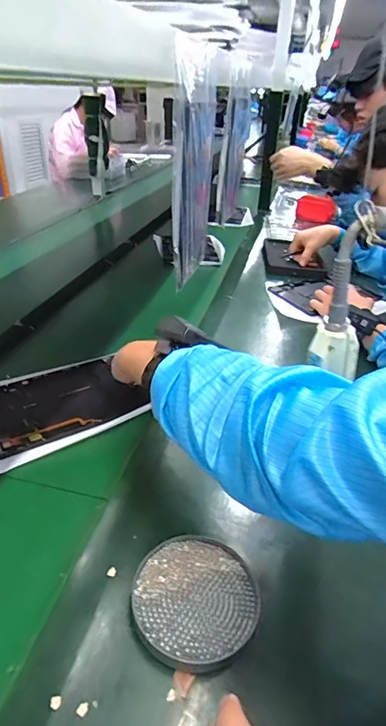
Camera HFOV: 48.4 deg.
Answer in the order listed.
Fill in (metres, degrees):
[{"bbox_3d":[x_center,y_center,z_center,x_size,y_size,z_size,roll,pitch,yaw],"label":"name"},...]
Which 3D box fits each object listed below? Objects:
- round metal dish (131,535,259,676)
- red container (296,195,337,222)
[{"bbox_3d":[0.002,0.216,0.400,0.114,0.013,0.112,1,32,-1],"label":"round metal dish"},{"bbox_3d":[0.468,-0.584,1.635,0.148,0.105,0.037,22,55,17],"label":"red container"}]

